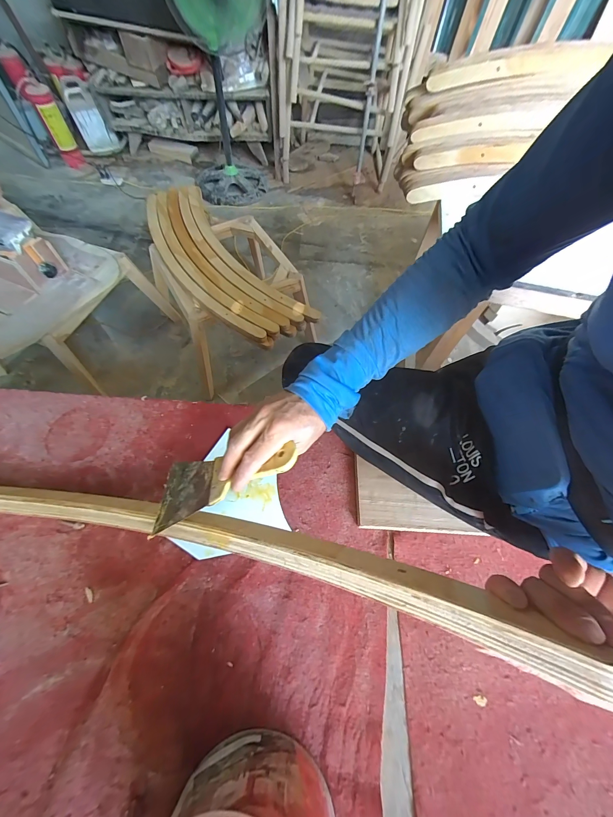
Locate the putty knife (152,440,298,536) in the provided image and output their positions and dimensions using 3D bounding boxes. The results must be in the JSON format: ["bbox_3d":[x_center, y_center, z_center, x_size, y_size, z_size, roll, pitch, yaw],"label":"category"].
[{"bbox_3d":[-0.101,0.084,0.363,0.201,0.025,0.084,-20,63,23],"label":"putty knife"}]

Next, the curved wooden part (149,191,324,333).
[{"bbox_3d":[-0.425,-0.510,1.101,0.139,0.048,0.888,-32,68,-18],"label":"curved wooden part"}]

